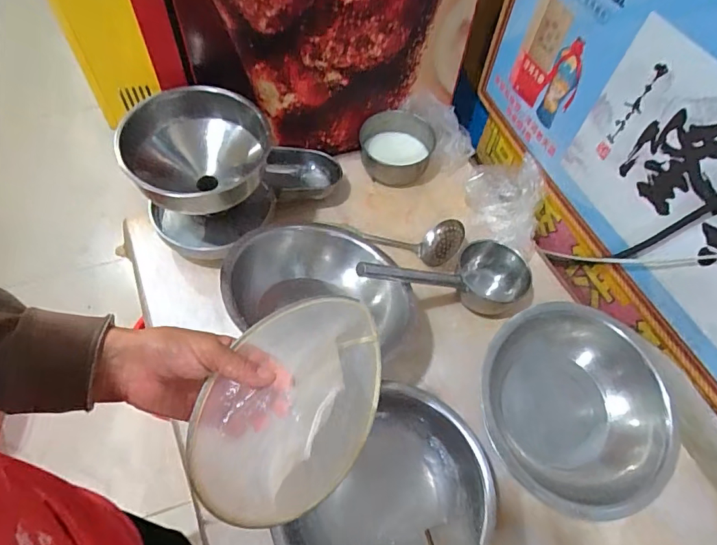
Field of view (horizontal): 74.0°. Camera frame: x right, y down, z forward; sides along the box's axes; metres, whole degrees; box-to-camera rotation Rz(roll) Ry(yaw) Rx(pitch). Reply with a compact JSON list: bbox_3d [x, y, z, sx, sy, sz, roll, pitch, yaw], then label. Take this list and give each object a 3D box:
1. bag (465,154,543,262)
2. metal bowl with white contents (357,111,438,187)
[{"bbox_3d":[0.323,-0.138,1.025,0.150,0.099,0.211,1,58,-3],"label":"bag"},{"bbox_3d":[0.087,-0.281,1.097,0.173,0.092,0.148,9,58,3],"label":"metal bowl with white contents"}]

